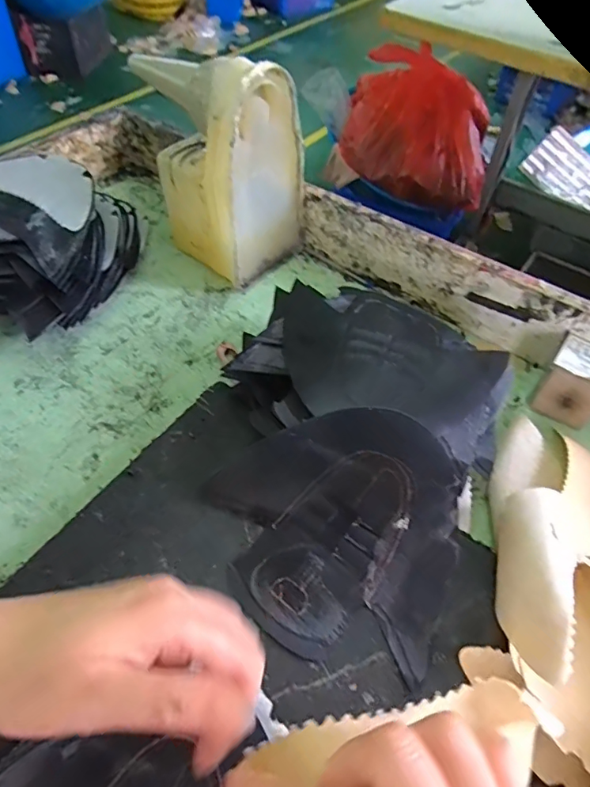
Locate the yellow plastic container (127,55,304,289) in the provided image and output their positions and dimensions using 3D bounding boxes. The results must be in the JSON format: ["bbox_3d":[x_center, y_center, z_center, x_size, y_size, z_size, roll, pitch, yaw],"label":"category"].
[{"bbox_3d":[-0.067,-0.234,0.512,0.115,0.203,0.111,37,60,24],"label":"yellow plastic container"}]

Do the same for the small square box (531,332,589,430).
[{"bbox_3d":[0.254,-0.010,0.447,0.056,0.057,0.059,32,59,21],"label":"small square box"}]

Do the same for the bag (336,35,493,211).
[{"bbox_3d":[0.359,-0.774,1.437,0.420,0.272,0.401,10,53,6],"label":"bag"}]

